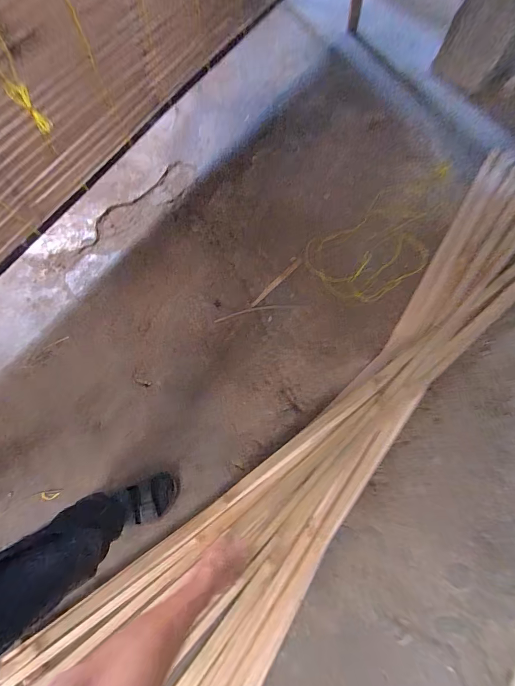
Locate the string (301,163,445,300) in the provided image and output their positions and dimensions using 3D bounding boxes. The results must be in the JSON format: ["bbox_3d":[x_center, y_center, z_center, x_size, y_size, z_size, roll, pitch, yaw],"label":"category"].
[{"bbox_3d":[0.449,-0.357,1.071,0.600,0.030,0.274,-35,75,-10],"label":"string"}]

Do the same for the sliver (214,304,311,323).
[{"bbox_3d":[0.015,-0.097,0.995,0.288,0.013,0.020,-10,72,-3],"label":"sliver"}]

